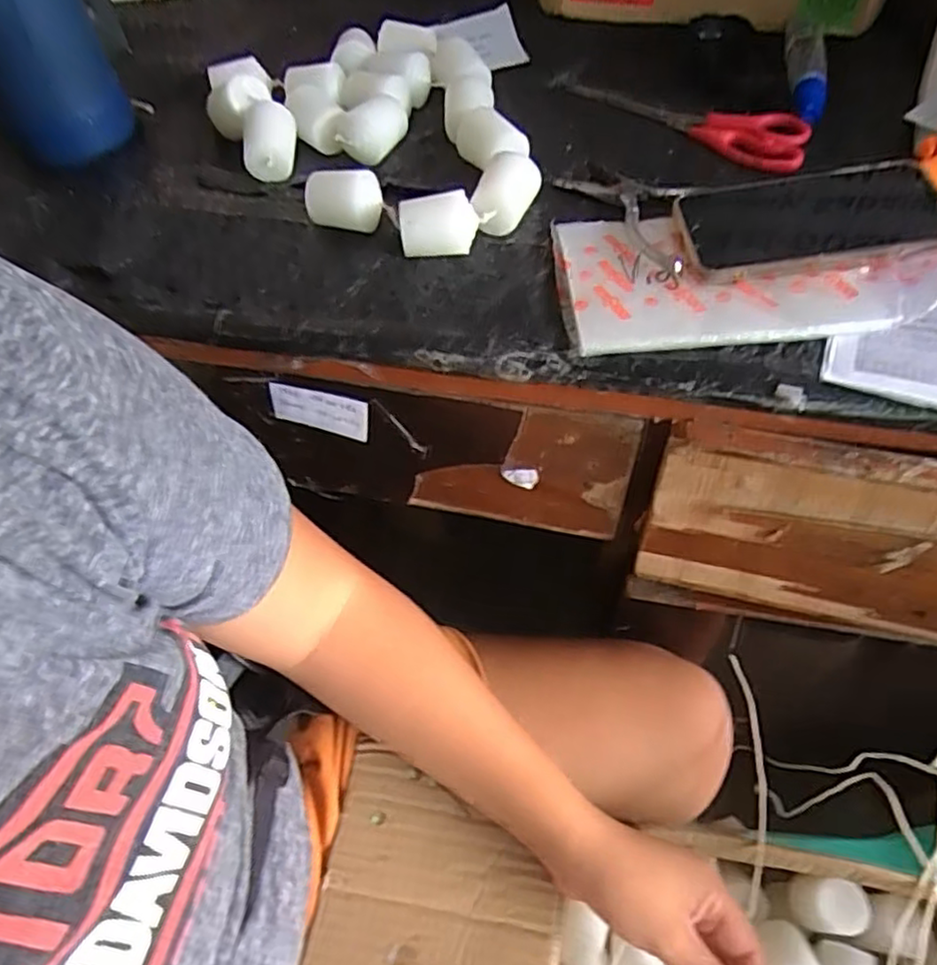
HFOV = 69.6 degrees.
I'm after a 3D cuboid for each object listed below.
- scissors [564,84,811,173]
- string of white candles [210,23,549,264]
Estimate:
[{"bbox_3d":[0.173,-0.293,0.530,0.196,0.011,0.067,37,63,25],"label":"scissors"},{"bbox_3d":[-0.060,-0.267,0.507,0.197,0.039,0.279,-31,58,-19],"label":"string of white candles"}]

